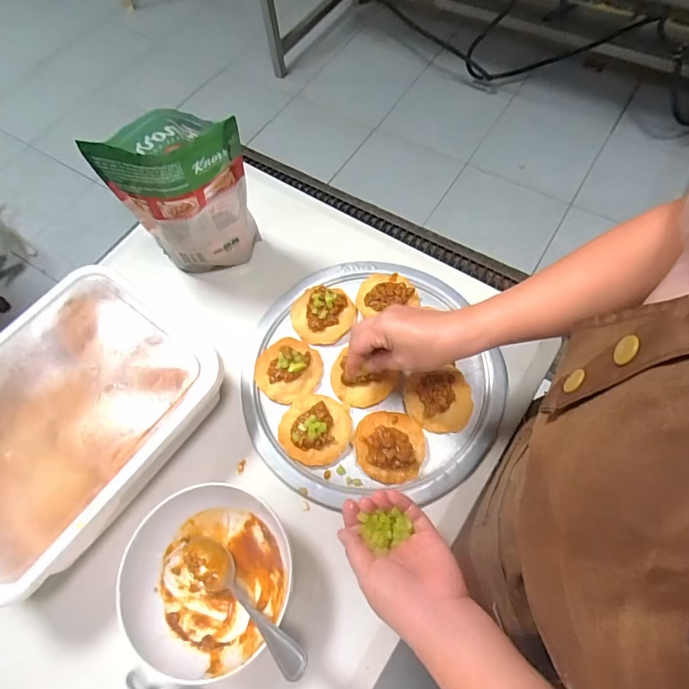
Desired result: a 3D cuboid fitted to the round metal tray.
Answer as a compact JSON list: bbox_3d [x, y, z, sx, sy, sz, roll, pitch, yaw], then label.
[{"bbox_3d":[0.030,0.027,0.530,0.293,0.030,0.291,-5,65,1],"label":"round metal tray"}]

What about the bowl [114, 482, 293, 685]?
[{"bbox_3d":[-0.130,0.223,0.427,0.149,0.064,0.151,-1,65,3],"label":"bowl"}]

